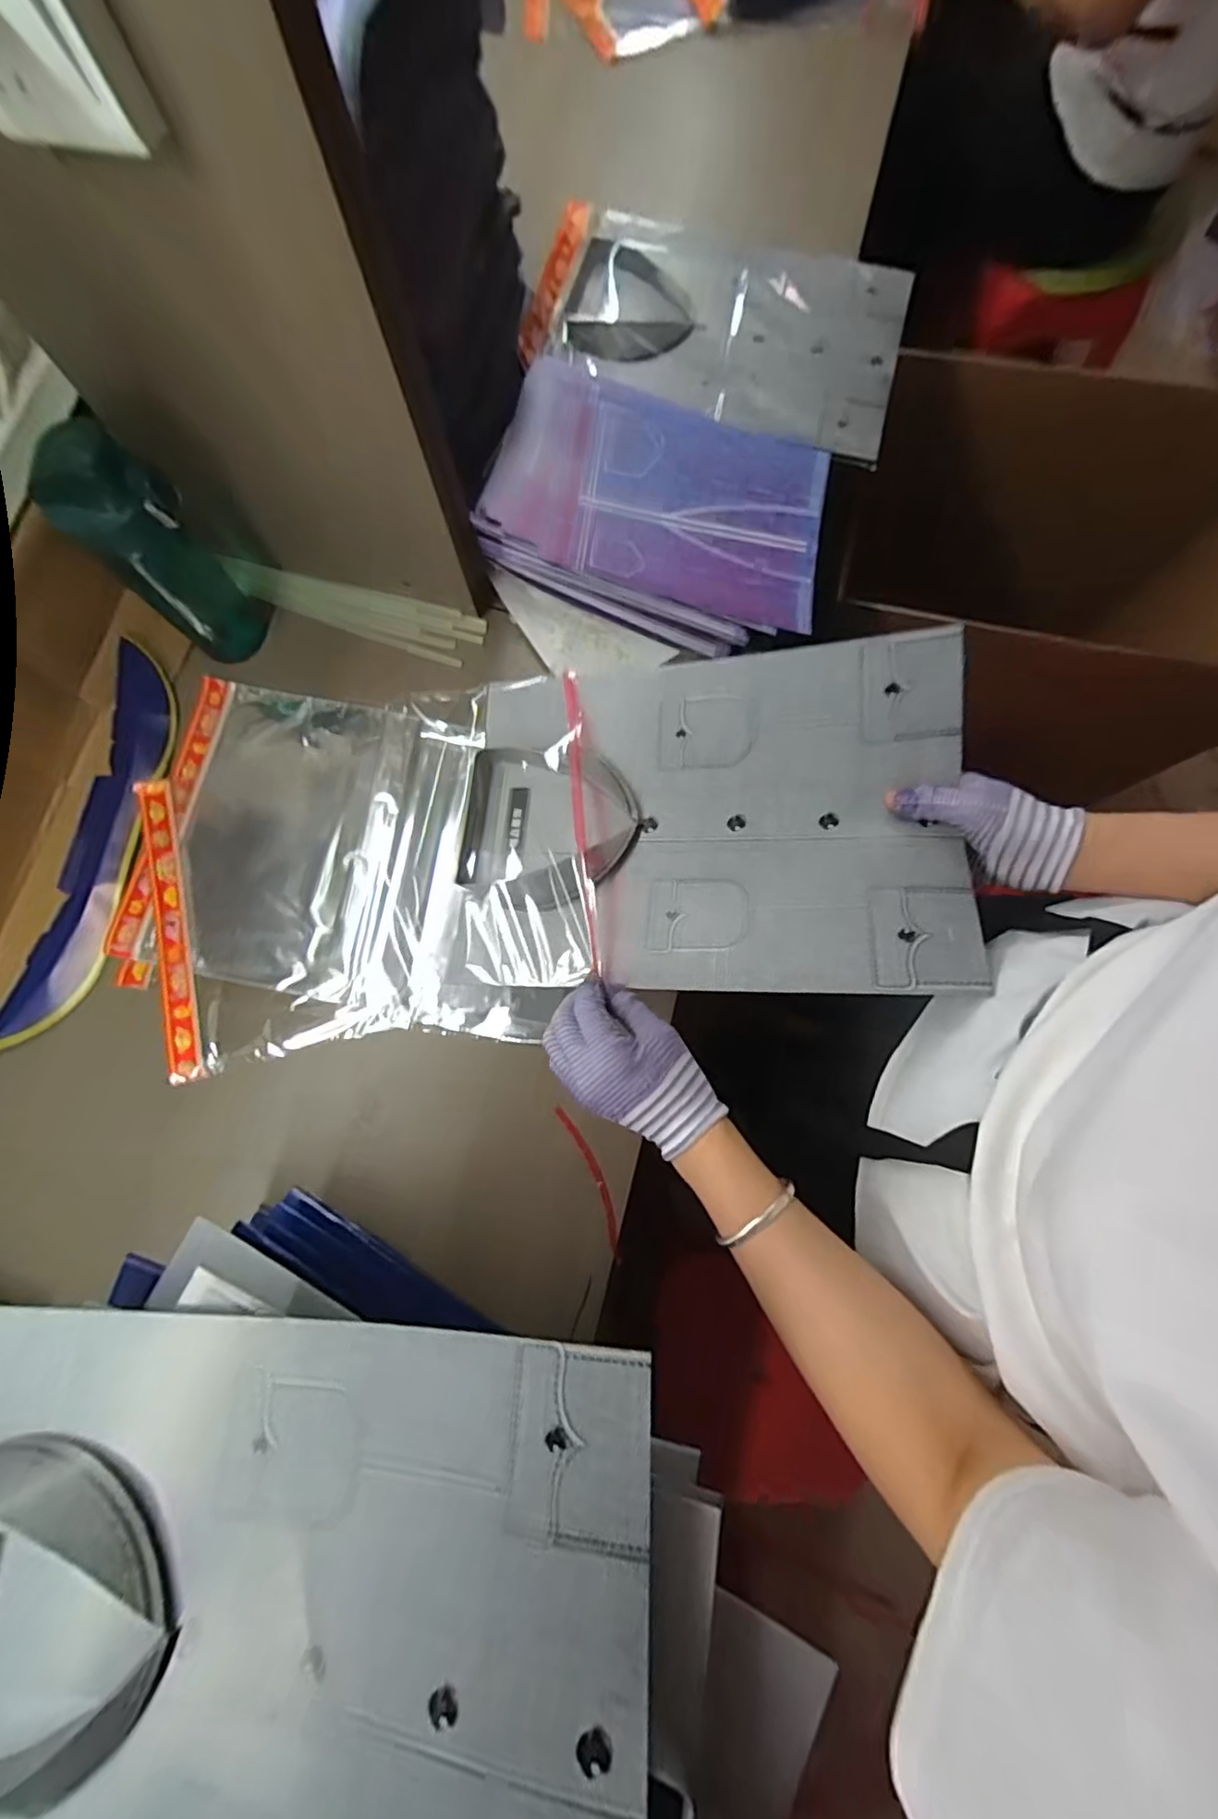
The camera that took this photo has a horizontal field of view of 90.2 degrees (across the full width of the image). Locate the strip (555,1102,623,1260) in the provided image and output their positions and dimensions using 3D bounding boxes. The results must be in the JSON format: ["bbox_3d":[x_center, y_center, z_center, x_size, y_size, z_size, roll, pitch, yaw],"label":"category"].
[{"bbox_3d":[-0.013,0.234,0.524,0.015,0.010,0.133,-24,80,-4],"label":"strip"}]

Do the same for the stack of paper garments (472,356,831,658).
[{"bbox_3d":[0.052,-0.408,0.619,0.333,0.079,0.241,16,80,4],"label":"stack of paper garments"}]

